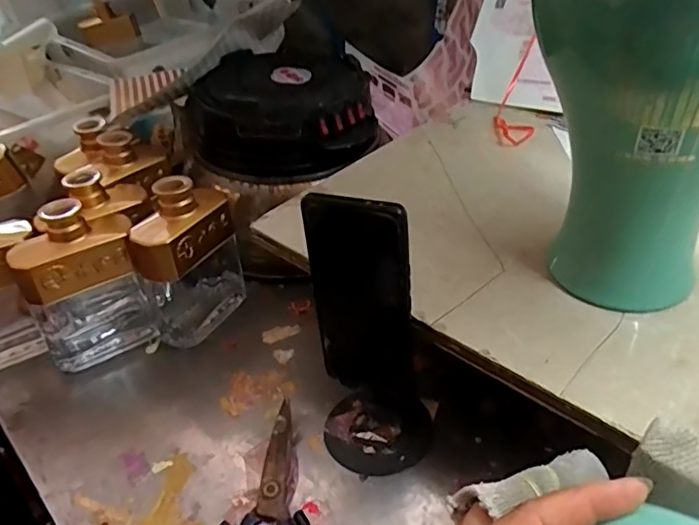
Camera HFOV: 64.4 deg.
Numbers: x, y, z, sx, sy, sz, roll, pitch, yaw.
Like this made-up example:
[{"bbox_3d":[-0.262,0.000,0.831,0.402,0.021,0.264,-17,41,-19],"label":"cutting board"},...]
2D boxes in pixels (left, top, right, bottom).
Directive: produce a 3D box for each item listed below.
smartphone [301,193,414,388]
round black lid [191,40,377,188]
[{"bbox_3d":[0.008,0.027,0.407,0.074,0.159,0.016,8,42,21],"label":"smartphone"},{"bbox_3d":[-0.085,-0.183,0.681,0.211,0.090,0.193,-15,39,-7],"label":"round black lid"}]

